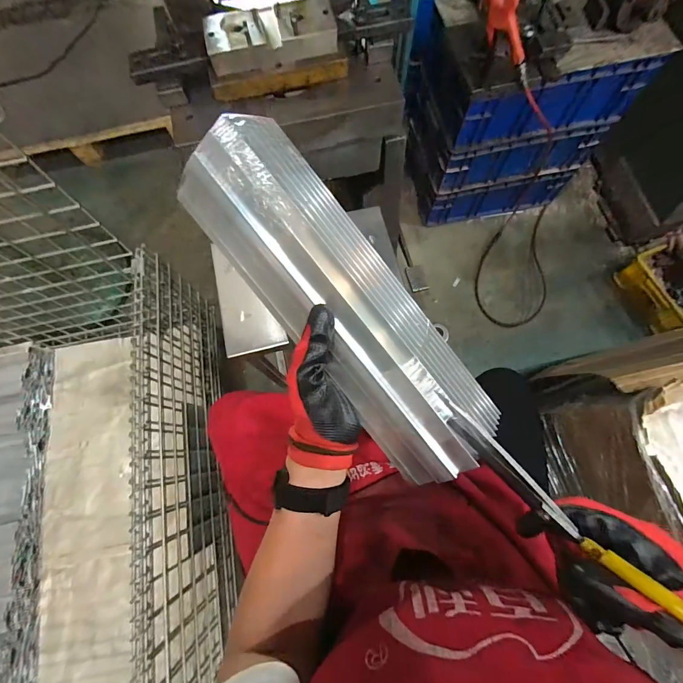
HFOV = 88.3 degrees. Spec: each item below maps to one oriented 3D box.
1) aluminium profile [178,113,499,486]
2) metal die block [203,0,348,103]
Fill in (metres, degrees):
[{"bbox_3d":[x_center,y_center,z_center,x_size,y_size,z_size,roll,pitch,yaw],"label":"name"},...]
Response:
[{"bbox_3d":[0.006,-0.031,0.290,0.103,0.053,0.324,-40,94,-10],"label":"aluminium profile"},{"bbox_3d":[-0.097,-0.428,0.515,0.197,0.065,0.091,-10,72,-1],"label":"metal die block"}]

